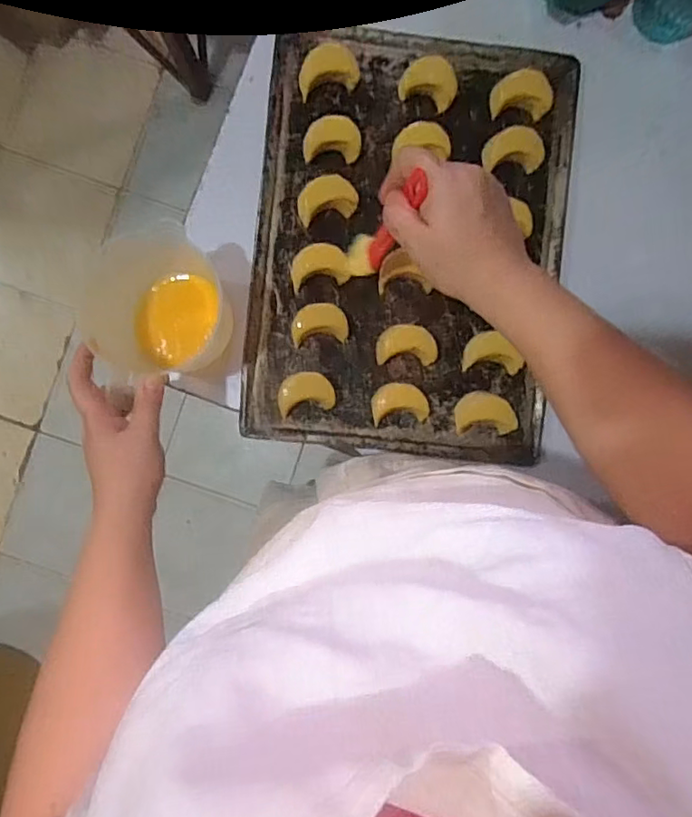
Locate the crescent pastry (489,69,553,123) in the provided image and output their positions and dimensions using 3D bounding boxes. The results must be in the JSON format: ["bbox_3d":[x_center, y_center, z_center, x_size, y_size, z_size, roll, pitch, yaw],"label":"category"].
[{"bbox_3d":[0.191,-0.341,0.620,0.064,0.023,0.045,6,91,-1],"label":"crescent pastry"}]

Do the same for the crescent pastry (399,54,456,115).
[{"bbox_3d":[0.090,-0.351,0.611,0.060,0.025,0.042,18,91,-1],"label":"crescent pastry"}]

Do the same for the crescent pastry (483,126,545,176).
[{"bbox_3d":[0.182,-0.280,0.614,0.061,0.019,0.045,0,91,0],"label":"crescent pastry"}]

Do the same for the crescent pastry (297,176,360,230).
[{"bbox_3d":[-0.021,-0.224,0.610,0.064,0.026,0.041,-15,91,0],"label":"crescent pastry"}]

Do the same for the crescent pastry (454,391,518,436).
[{"bbox_3d":[0.150,0.005,0.615,0.061,0.029,0.044,1,91,0],"label":"crescent pastry"}]

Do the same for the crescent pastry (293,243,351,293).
[{"bbox_3d":[-0.028,-0.153,0.606,0.060,0.025,0.043,-7,91,0],"label":"crescent pastry"}]

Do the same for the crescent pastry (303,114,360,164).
[{"bbox_3d":[-0.015,-0.287,0.608,0.060,0.038,0.033,0,91,0],"label":"crescent pastry"}]

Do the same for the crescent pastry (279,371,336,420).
[{"bbox_3d":[-0.043,-0.017,0.607,0.059,0.017,0.042,-8,91,0],"label":"crescent pastry"}]

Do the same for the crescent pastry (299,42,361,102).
[{"bbox_3d":[-0.019,-0.361,0.607,0.063,0.025,0.040,-9,91,0],"label":"crescent pastry"}]

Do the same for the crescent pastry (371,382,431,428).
[{"bbox_3d":[0.058,-0.006,0.614,0.059,0.019,0.042,-5,91,0],"label":"crescent pastry"}]

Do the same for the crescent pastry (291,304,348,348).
[{"bbox_3d":[-0.028,-0.090,0.609,0.059,0.019,0.041,-3,91,0],"label":"crescent pastry"}]

